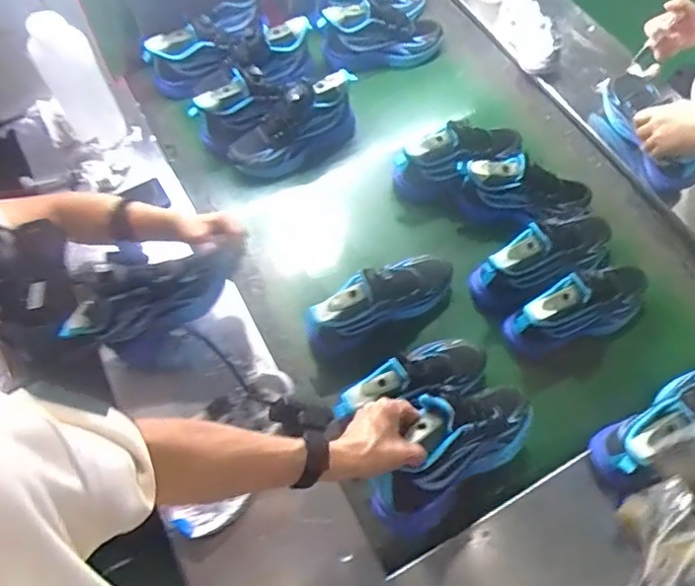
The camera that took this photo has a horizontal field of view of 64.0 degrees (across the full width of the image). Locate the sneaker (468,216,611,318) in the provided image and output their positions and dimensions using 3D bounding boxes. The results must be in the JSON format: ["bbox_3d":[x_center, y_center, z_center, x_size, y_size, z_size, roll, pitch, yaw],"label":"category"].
[{"bbox_3d":[0.357,-0.056,0.968,0.287,0.124,0.110,-24,66,-12],"label":"sneaker"}]

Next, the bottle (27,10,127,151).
[{"bbox_3d":[-0.508,-0.394,1.049,0.089,0.287,0.105,-36,69,-17],"label":"bottle"}]

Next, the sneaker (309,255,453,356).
[{"bbox_3d":[0.060,0.000,0.930,0.279,0.113,0.090,-26,66,-13],"label":"sneaker"}]

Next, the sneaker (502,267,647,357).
[{"bbox_3d":[0.396,0.024,0.924,0.255,0.142,0.090,-20,65,-10],"label":"sneaker"}]

